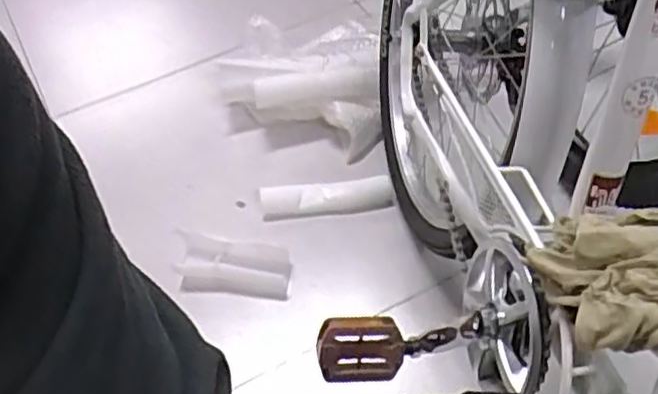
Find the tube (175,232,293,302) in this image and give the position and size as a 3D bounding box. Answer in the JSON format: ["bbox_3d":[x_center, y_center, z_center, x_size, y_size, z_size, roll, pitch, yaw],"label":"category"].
[{"bbox_3d":[-0.135,0.103,1.003,0.160,0.050,0.075,5,54,8],"label":"tube"}]

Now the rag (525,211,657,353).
[{"bbox_3d":[0.217,0.060,0.495,0.138,0.056,0.098,12,55,13],"label":"rag"}]

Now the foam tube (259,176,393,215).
[{"bbox_3d":[-0.006,0.002,1.049,0.201,0.041,0.049,-4,53,1],"label":"foam tube"}]

